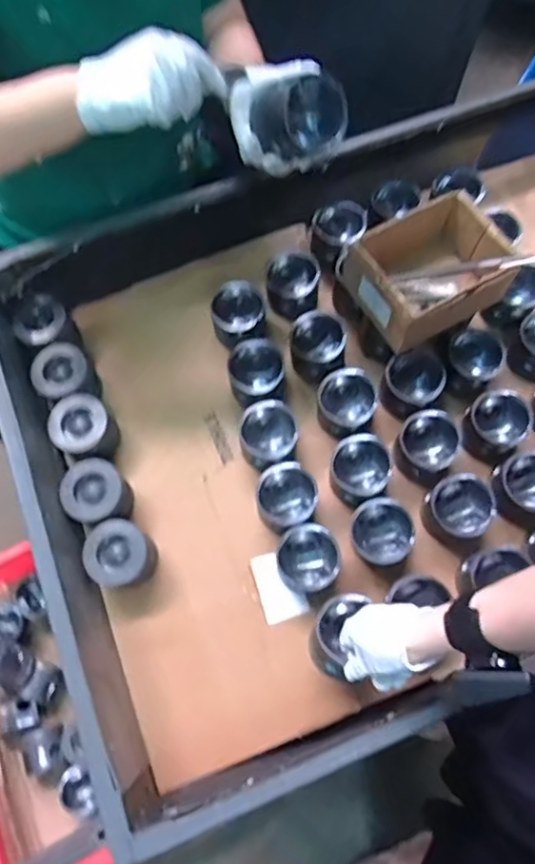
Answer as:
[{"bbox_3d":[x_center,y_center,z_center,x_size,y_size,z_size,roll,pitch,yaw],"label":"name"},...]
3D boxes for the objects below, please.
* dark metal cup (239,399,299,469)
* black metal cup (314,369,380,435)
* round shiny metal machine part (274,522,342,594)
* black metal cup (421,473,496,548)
[{"bbox_3d":[0.003,0.010,0.875,0.089,0.062,0.094,-12,66,-5],"label":"dark metal cup"},{"bbox_3d":[0.115,-0.039,0.879,0.086,0.067,0.093,0,65,0],"label":"black metal cup"},{"bbox_3d":[0.056,0.179,0.815,0.084,0.081,0.080,0,65,0],"label":"round shiny metal machine part"},{"bbox_3d":[0.267,0.108,0.822,0.083,0.084,0.084,0,65,0],"label":"black metal cup"}]

